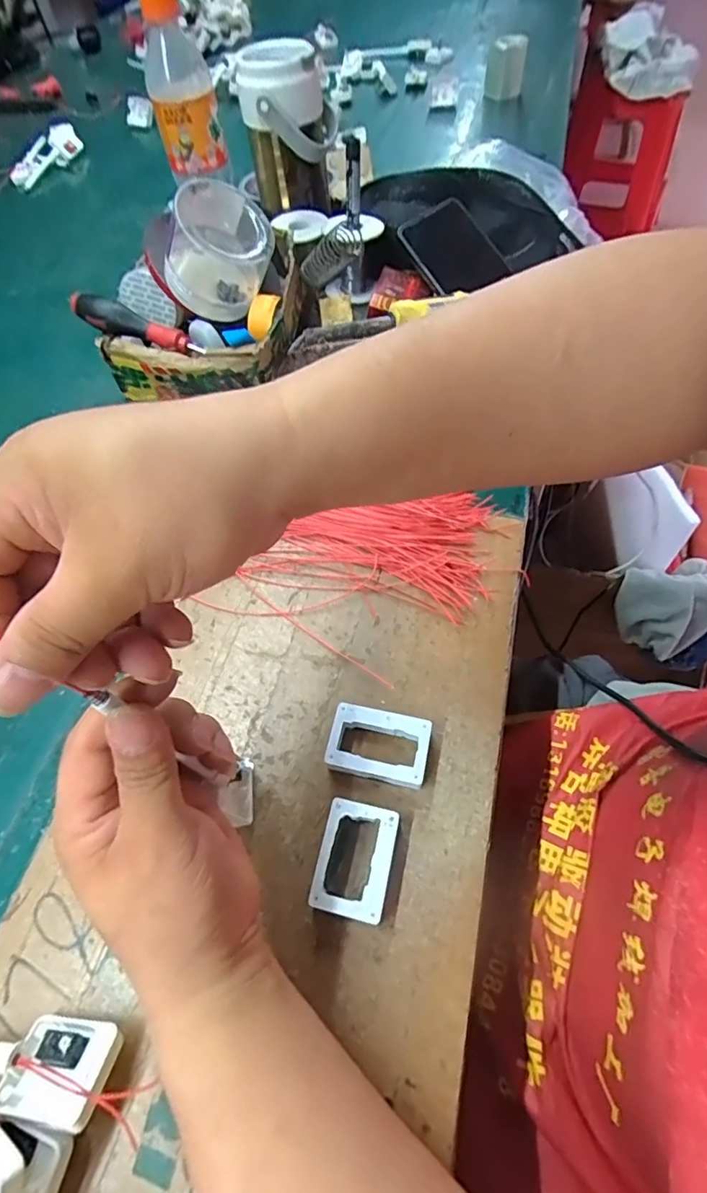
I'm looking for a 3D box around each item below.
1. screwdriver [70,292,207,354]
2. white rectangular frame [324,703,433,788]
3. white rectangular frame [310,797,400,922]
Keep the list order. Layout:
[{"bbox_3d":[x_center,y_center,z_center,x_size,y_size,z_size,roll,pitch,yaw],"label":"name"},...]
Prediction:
[{"bbox_3d":[-0.199,-0.249,0.479,0.121,0.021,0.020,20,62,-2],"label":"screwdriver"},{"bbox_3d":[0.016,0.093,0.325,0.060,0.017,0.042,10,61,10],"label":"white rectangular frame"},{"bbox_3d":[0.002,0.147,0.294,0.040,0.017,0.056,10,61,10],"label":"white rectangular frame"}]

